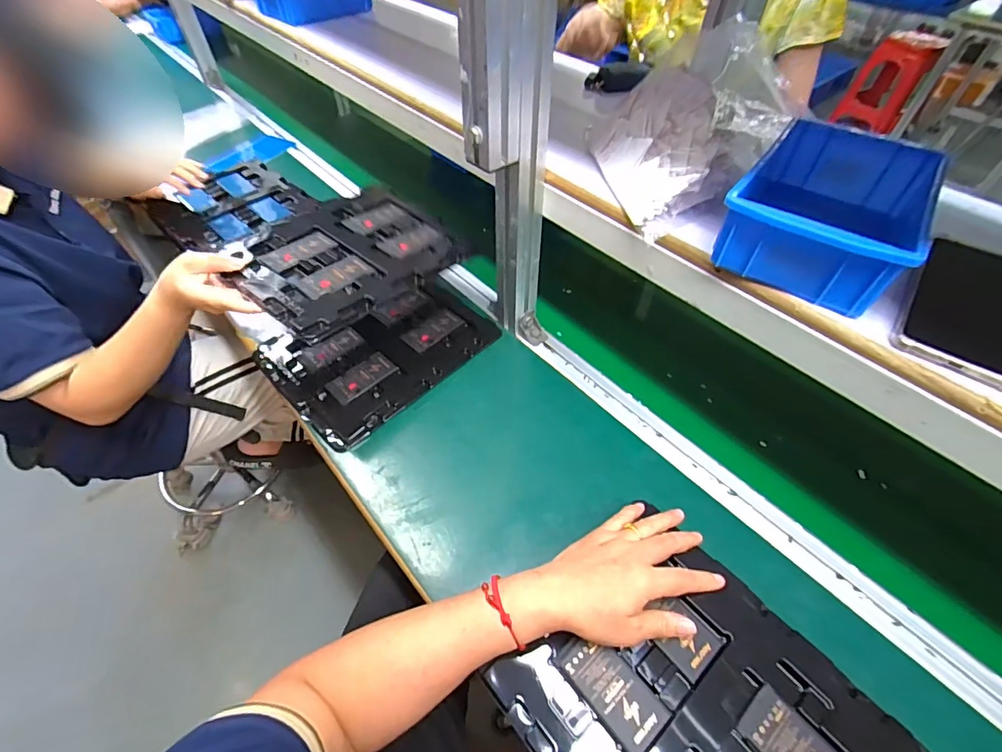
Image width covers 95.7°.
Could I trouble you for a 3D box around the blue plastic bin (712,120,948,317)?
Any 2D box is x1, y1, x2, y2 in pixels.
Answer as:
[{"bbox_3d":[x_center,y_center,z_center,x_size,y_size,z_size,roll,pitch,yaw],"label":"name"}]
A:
[{"bbox_3d":[0.279,-0.143,0.393,0.129,0.065,0.194,31,56,22],"label":"blue plastic bin"}]

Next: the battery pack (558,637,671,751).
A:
[{"bbox_3d":[0.089,0.245,0.361,0.041,0.005,0.084,-31,58,-24],"label":"battery pack"}]

